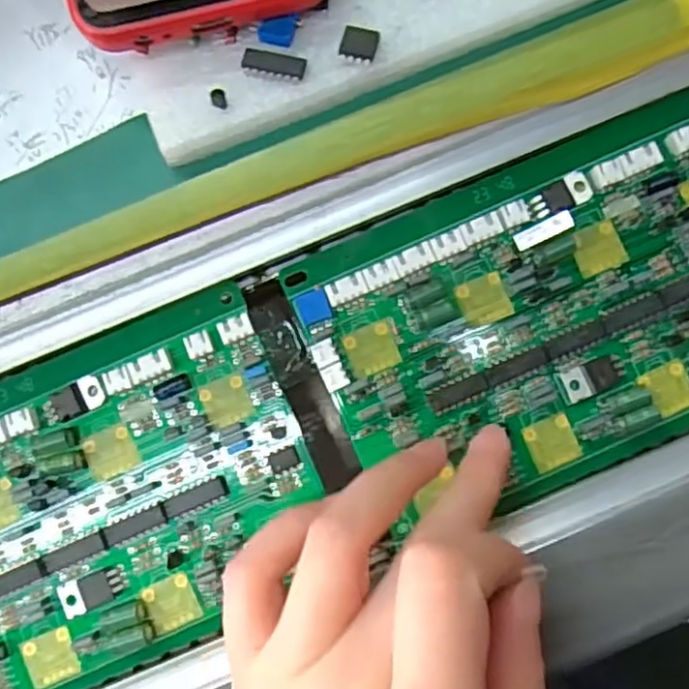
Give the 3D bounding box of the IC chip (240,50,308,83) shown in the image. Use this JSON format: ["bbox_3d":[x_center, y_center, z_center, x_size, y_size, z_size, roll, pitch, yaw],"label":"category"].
[{"bbox_3d":[-0.021,-0.084,0.201,0.019,0.004,0.008,13,86,1],"label":"IC chip"}]

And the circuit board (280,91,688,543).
[{"bbox_3d":[0.137,-0.039,0.214,0.300,0.011,0.099,-24,86,-1],"label":"circuit board"}]

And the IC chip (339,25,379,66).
[{"bbox_3d":[0.004,-0.090,0.200,0.010,0.004,0.010,16,86,1],"label":"IC chip"}]

